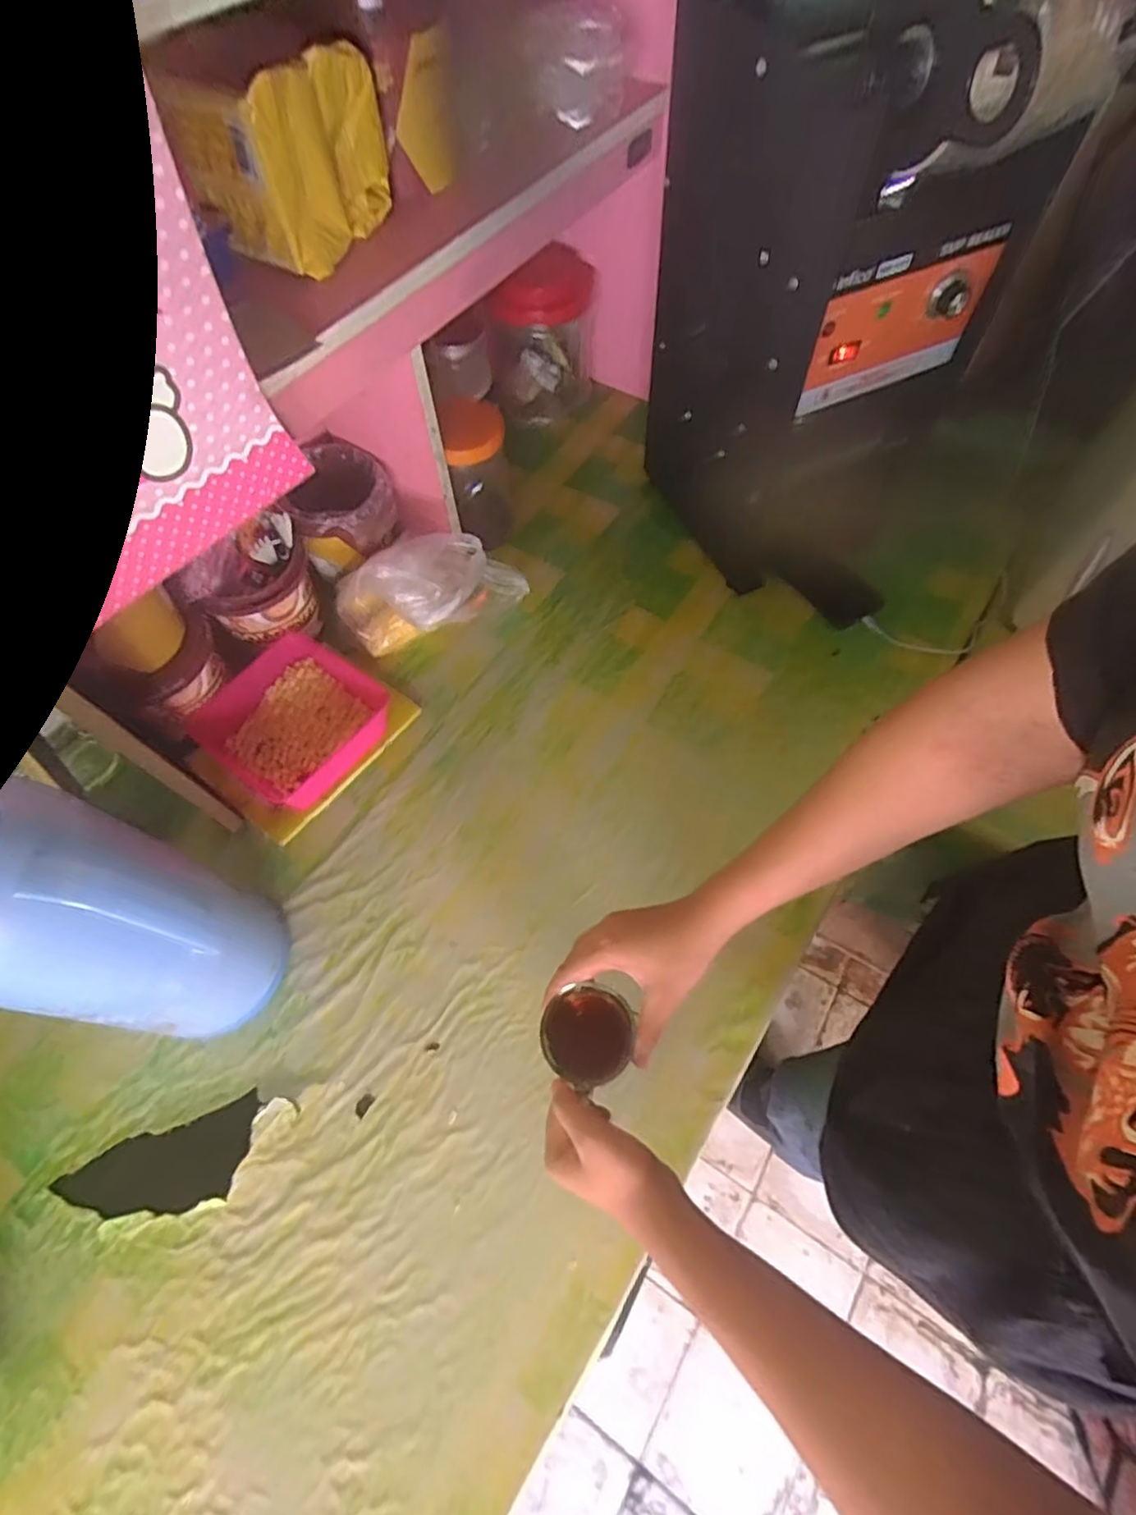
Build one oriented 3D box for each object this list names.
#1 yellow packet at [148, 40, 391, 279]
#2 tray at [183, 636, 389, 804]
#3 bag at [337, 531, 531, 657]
[{"bbox_3d":[-0.219,-0.476,0.491,0.094,0.108,0.126,21,66,13],"label":"yellow packet"},{"bbox_3d":[-0.300,-0.040,0.686,0.164,0.050,0.166,33,69,18],"label":"tray"},{"bbox_3d":[-0.158,-0.194,0.735,0.209,0.101,0.108,-33,66,-13],"label":"bag"}]

